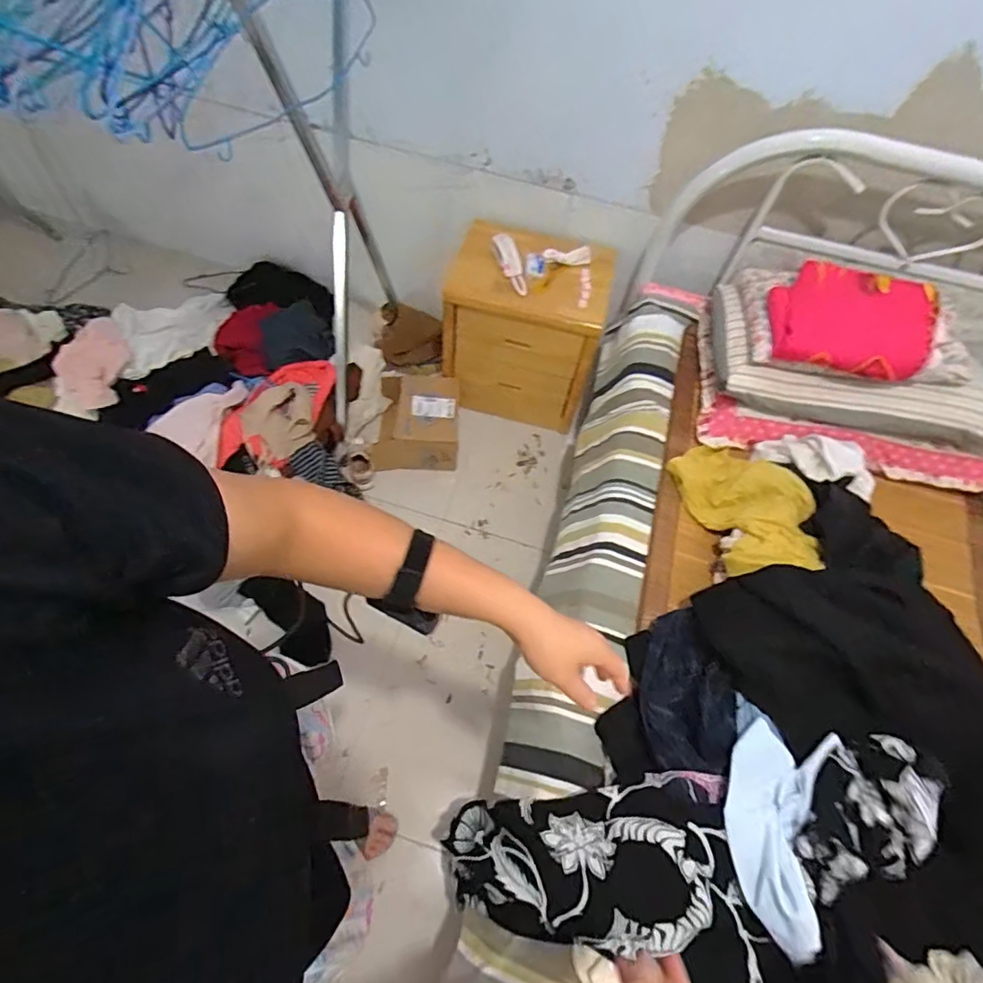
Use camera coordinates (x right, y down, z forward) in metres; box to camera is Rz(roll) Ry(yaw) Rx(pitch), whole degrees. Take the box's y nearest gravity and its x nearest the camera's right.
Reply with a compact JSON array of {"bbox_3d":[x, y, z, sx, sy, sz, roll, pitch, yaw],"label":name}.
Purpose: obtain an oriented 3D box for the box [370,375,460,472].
[{"bbox_3d":[-0.228,-0.210,1.667,0.253,0.149,0.292,1,58,-4],"label":"box"}]

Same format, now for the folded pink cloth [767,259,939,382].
[{"bbox_3d":[0.752,-0.367,1.150,0.312,0.060,0.238,14,87,14],"label":"folded pink cloth"}]

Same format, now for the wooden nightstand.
[{"bbox_3d":[0.097,-0.503,1.687,0.446,0.451,0.368,8,58,1],"label":"wooden nightstand"}]

